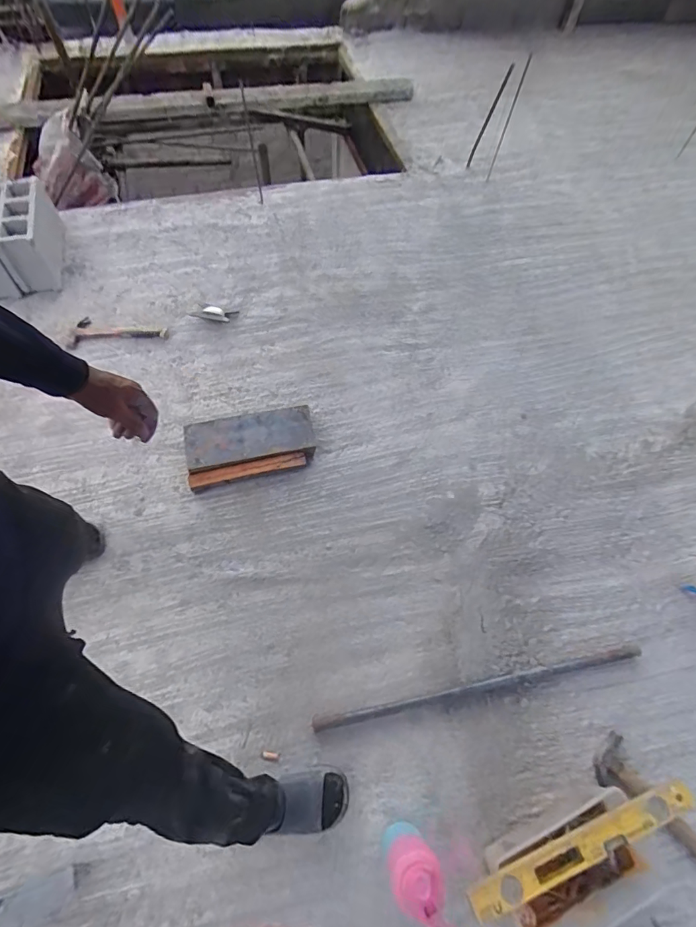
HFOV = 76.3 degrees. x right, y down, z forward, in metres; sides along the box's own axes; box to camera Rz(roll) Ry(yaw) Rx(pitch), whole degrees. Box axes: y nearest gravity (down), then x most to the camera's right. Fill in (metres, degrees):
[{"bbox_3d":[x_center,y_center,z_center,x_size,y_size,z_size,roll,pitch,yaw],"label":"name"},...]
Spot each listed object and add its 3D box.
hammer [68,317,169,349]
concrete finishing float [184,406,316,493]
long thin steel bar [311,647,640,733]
[{"bbox_3d":[-0.747,-0.435,1.454,0.312,0.022,0.113,-3,61,-4],"label":"hammer"},{"bbox_3d":[-0.275,-0.050,1.263,0.352,0.064,0.186,-11,62,-9],"label":"concrete finishing float"},{"bbox_3d":[0.311,0.517,1.028,0.785,0.021,0.031,-9,62,-7],"label":"long thin steel bar"}]

